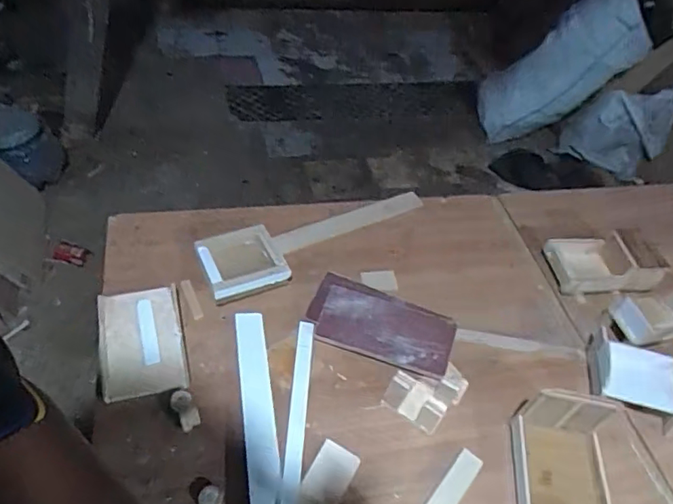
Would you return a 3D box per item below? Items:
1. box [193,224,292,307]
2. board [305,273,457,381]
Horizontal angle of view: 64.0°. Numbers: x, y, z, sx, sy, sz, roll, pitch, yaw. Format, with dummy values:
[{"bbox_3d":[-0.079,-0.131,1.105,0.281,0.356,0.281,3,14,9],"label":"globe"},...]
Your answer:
[{"bbox_3d":[-0.163,0.017,0.923,0.135,0.037,0.126,-17,52,-21],"label":"box"},{"bbox_3d":[0.070,0.115,0.858,0.227,0.023,0.109,17,73,11],"label":"board"}]

